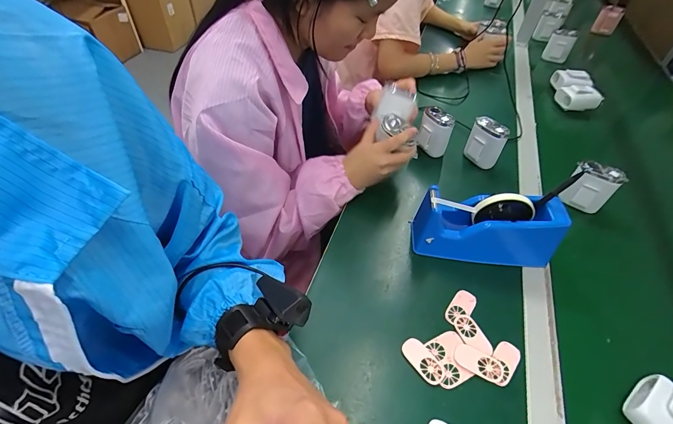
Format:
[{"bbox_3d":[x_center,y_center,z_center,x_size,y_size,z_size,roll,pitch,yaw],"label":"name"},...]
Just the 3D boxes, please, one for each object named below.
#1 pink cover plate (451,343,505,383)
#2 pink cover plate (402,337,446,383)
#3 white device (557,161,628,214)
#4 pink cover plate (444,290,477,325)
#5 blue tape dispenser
[{"bbox_3d":[0.175,0.186,0.414,0.058,0.005,0.029,22,51,17],"label":"pink cover plate"},{"bbox_3d":[0.107,0.183,0.416,0.030,0.004,0.057,-31,56,-26],"label":"pink cover plate"},{"bbox_3d":[0.440,-0.042,0.583,0.071,0.081,0.027,24,52,18],"label":"white device"},{"bbox_3d":[0.174,0.132,0.467,0.029,0.004,0.059,32,55,24],"label":"pink cover plate"},{"bbox_3d":[0.222,0.022,0.504,0.210,0.102,0.067,6,48,3],"label":"blue tape dispenser"}]

